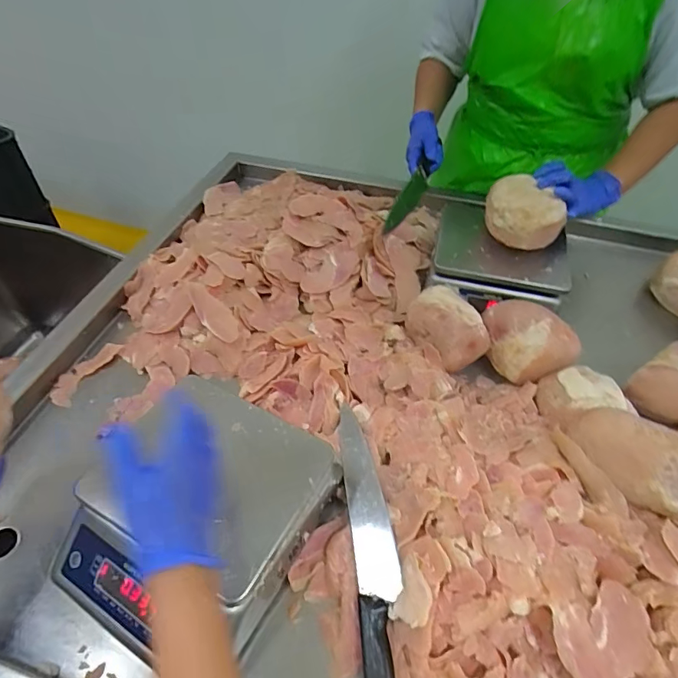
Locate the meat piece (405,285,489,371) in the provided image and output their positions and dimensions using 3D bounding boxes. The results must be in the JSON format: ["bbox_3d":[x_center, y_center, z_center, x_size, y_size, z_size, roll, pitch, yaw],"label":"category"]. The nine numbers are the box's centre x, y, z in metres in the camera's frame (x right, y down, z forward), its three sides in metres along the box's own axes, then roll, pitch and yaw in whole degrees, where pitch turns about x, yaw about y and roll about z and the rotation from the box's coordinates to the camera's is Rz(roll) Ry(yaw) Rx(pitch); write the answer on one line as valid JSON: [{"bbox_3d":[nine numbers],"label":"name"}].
[{"bbox_3d":[0.167,-0.016,0.709,0.081,0.086,0.134,-32,58,-28],"label":"meat piece"}]

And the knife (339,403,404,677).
[{"bbox_3d":[0.039,0.243,0.517,0.048,0.027,0.354,-2,49,-6],"label":"knife"}]

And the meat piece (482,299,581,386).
[{"bbox_3d":[0.289,0.000,0.700,0.089,0.084,0.140,-22,54,-21],"label":"meat piece"}]

